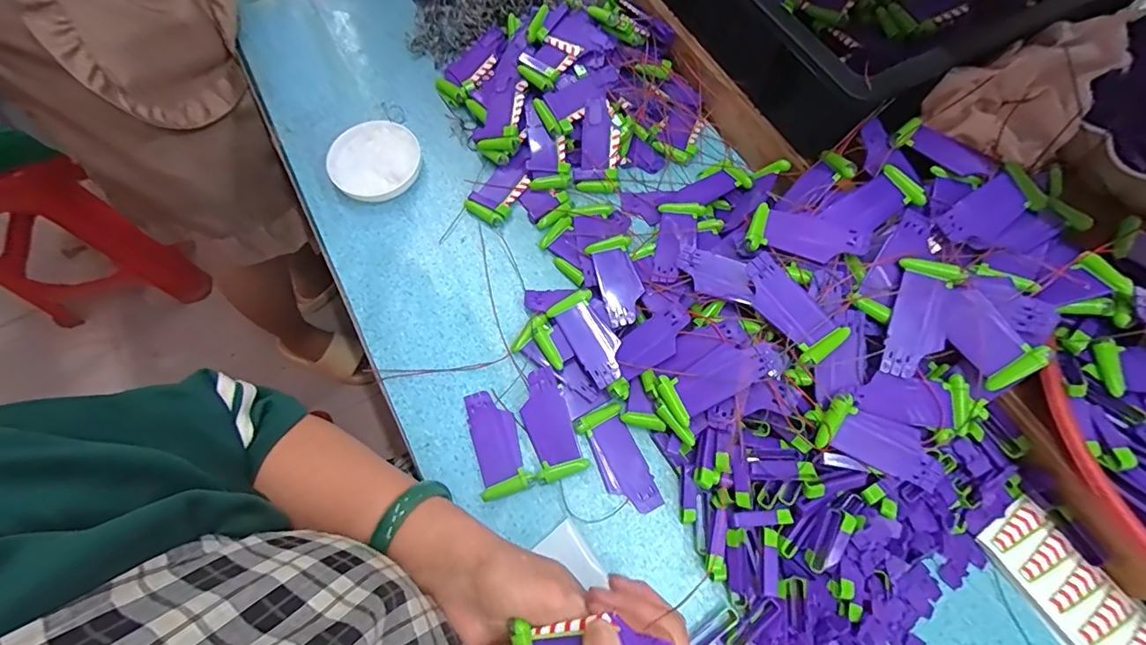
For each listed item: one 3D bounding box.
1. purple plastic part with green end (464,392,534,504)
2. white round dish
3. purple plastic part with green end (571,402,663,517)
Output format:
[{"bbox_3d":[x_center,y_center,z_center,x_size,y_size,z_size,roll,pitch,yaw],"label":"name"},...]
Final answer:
[{"bbox_3d":[-0.065,0.099,0.418,0.040,0.007,0.088,-20,69,-9],"label":"purple plastic part with green end"},{"bbox_3d":[-0.202,-0.166,0.517,0.091,0.021,0.086,0,67,-1],"label":"white round dish"},{"bbox_3d":[0.038,0.114,0.411,0.038,0.008,0.088,-23,70,-10],"label":"purple plastic part with green end"}]

